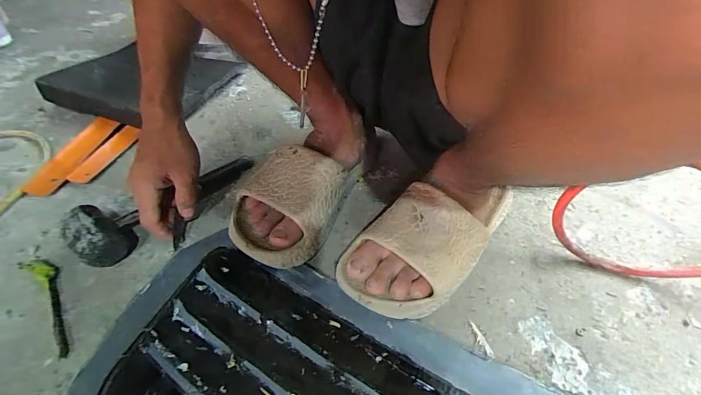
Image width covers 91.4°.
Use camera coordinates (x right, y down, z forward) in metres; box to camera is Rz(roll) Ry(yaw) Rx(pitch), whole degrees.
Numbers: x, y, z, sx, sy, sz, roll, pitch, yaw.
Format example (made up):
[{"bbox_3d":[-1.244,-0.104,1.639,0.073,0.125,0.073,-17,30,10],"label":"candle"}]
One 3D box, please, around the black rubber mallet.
[{"bbox_3d":[-0.242,0.006,0.470,0.069,0.050,0.246,29,39,23],"label":"black rubber mallet"}]

